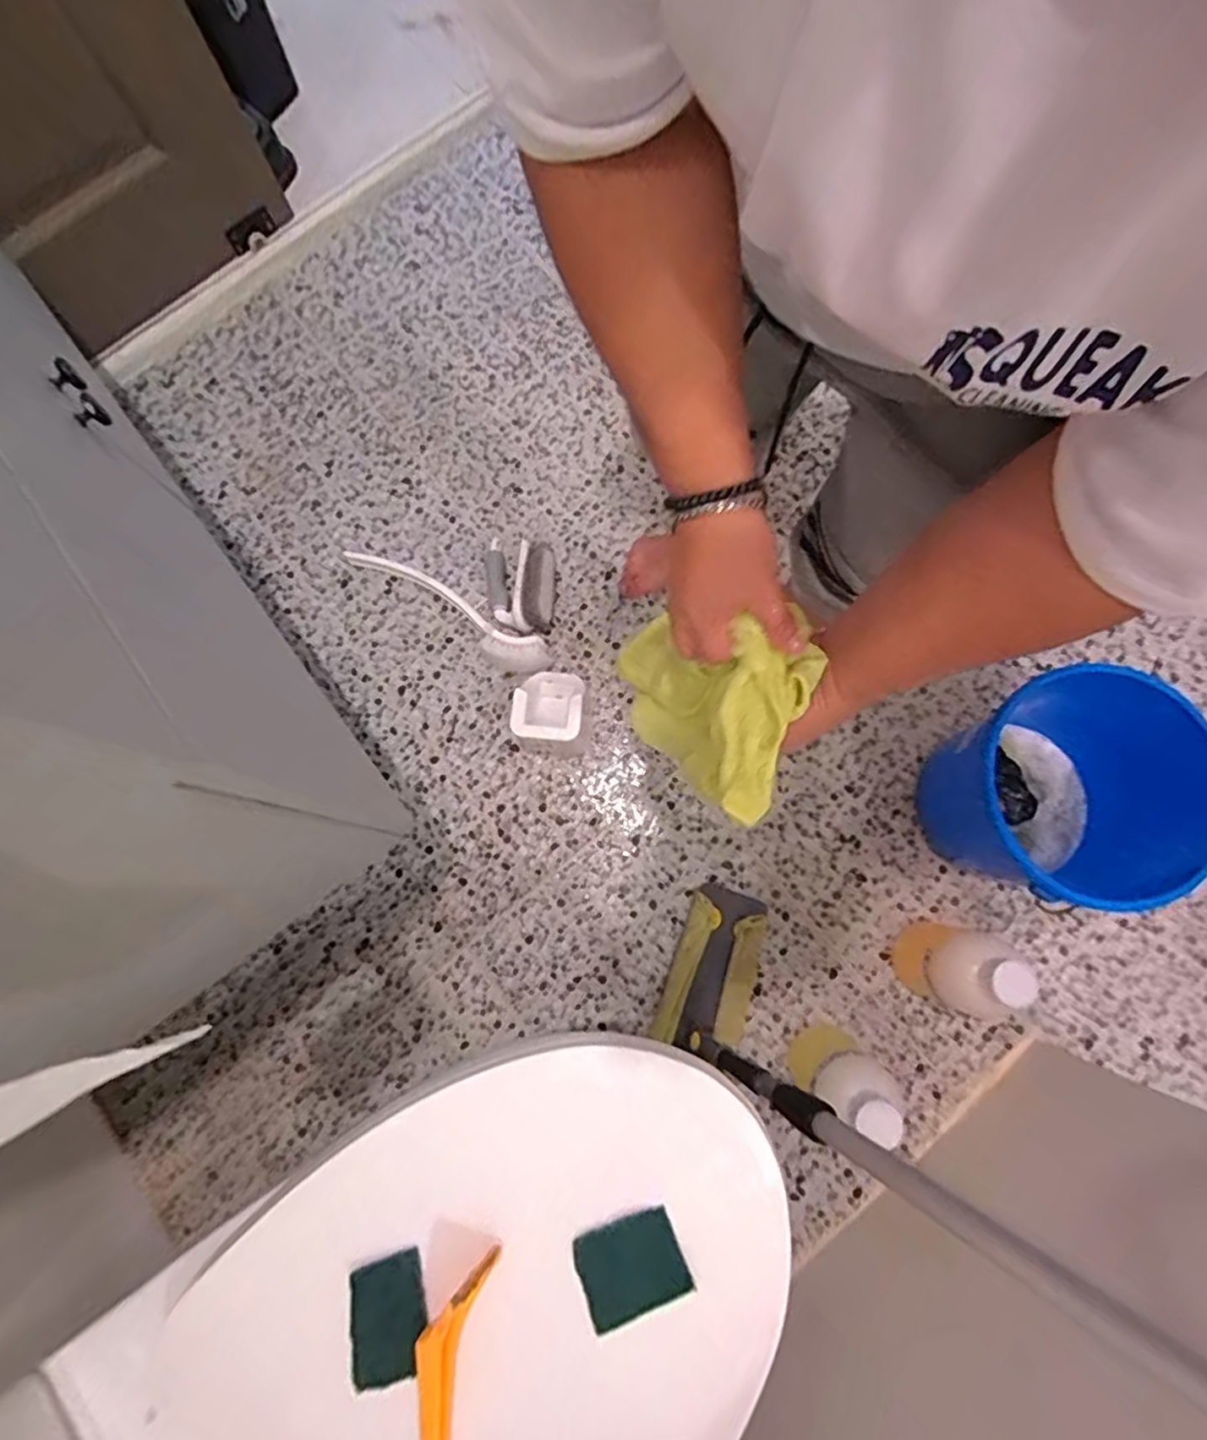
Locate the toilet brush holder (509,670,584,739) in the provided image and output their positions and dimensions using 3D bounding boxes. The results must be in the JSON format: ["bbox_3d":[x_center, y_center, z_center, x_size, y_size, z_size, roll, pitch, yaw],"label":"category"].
[{"bbox_3d":[-0.074,-0.023,0.963,0.091,0.116,0.112,5,79,2],"label":"toilet brush holder"}]

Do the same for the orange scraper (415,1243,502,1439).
[{"bbox_3d":[-0.109,0.448,0.448,0.039,0.045,0.158,11,78,5],"label":"orange scraper"}]

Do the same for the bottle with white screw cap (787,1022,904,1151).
[{"bbox_3d":[0.279,0.419,0.793,0.073,0.214,0.093,41,82,8],"label":"bottle with white screw cap"}]

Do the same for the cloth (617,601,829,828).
[{"bbox_3d":[0.072,-0.013,0.529,0.090,0.252,0.116,-41,106,-7],"label":"cloth"}]

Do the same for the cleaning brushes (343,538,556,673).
[{"bbox_3d":[-0.207,-0.230,1.032,0.358,0.074,0.174,36,81,8],"label":"cleaning brushes"}]

